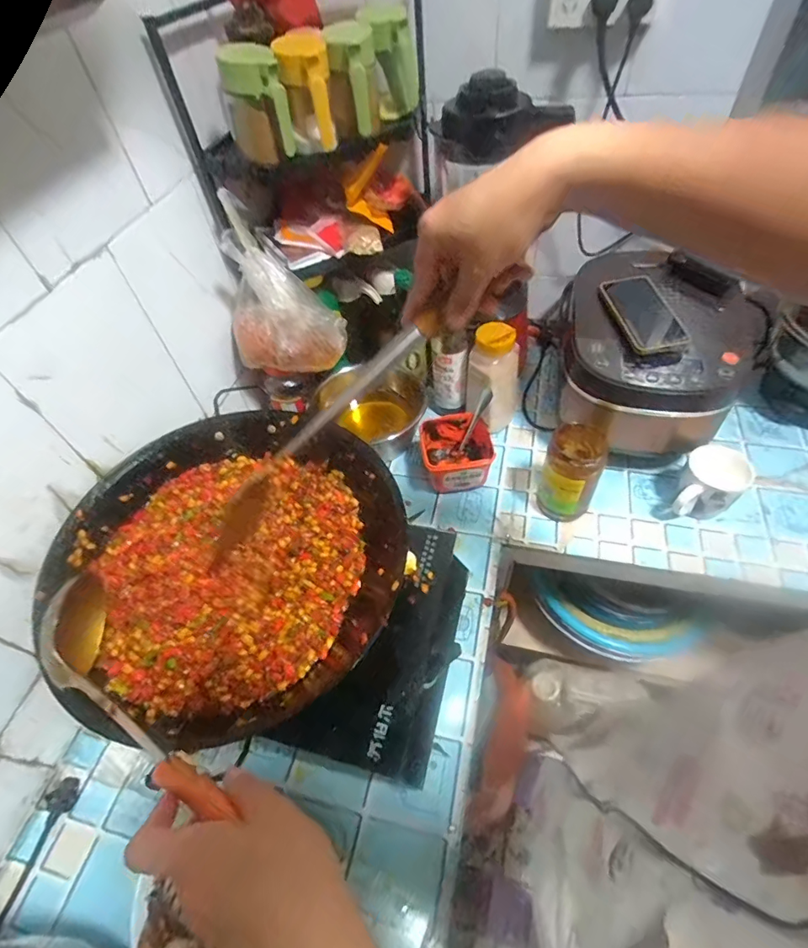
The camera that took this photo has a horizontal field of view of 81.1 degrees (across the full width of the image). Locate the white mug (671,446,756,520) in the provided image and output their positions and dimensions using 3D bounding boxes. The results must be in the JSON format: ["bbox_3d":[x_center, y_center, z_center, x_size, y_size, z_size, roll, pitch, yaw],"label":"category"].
[{"bbox_3d":[0.465,0.019,0.722,0.083,0.084,0.118,32,62,25],"label":"white mug"}]

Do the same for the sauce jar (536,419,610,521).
[{"bbox_3d":[0.257,-0.002,0.726,0.079,0.139,0.094,22,58,20],"label":"sauce jar"}]

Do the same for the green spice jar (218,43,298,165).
[{"bbox_3d":[-0.186,-0.468,0.607,0.071,0.121,0.052,-19,54,-9],"label":"green spice jar"}]

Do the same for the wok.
[{"bbox_3d":[-0.203,0.105,0.561,0.350,0.122,0.374,-3,53,4],"label":"wok"}]

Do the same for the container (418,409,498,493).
[{"bbox_3d":[0.090,-0.031,0.798,0.108,0.090,0.105,-4,53,2],"label":"container"}]

